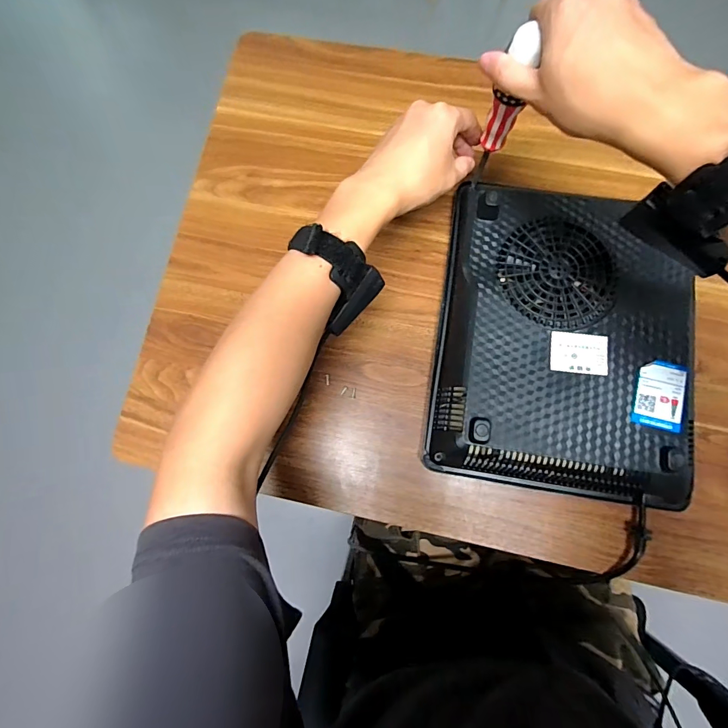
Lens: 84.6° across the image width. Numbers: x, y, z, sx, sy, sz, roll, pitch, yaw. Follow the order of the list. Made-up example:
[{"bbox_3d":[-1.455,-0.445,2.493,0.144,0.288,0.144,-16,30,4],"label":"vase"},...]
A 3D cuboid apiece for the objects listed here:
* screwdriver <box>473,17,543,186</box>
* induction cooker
[{"bbox_3d":[0.123,-0.217,0.373,0.022,0.179,0.030,-15,80,1],"label":"screwdriver"},{"bbox_3d":[0.209,-0.032,0.426,0.246,0.051,0.319,9,79,3],"label":"induction cooker"}]

